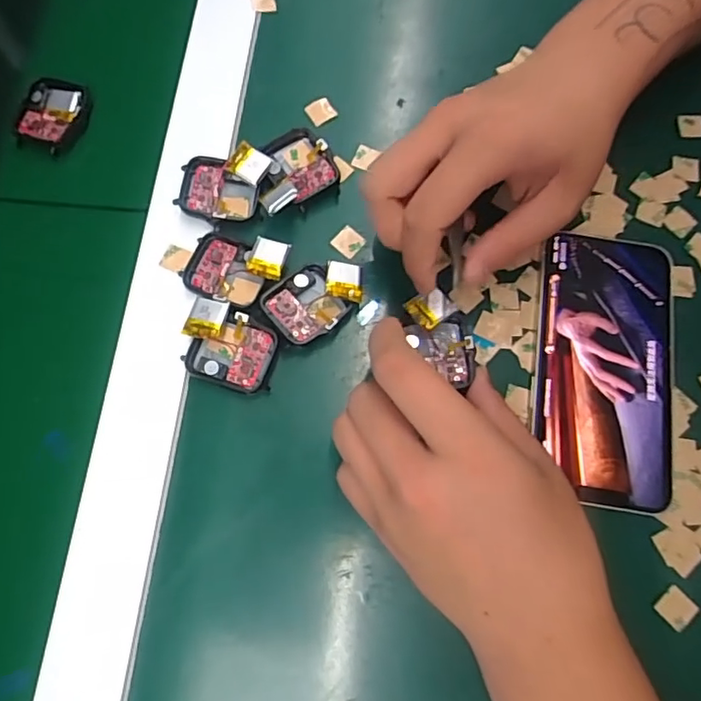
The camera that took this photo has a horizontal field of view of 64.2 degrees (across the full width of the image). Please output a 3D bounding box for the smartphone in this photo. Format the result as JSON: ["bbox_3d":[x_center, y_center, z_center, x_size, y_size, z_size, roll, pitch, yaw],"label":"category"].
[{"bbox_3d":[0.134,0.006,0.295,0.071,0.008,0.145,9,74,3],"label":"smartphone"}]

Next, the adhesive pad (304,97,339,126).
[{"bbox_3d":[-0.018,-0.146,0.339,0.016,0.004,0.016,-32,76,-9],"label":"adhesive pad"}]

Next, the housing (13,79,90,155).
[{"bbox_3d":[-0.180,-0.141,0.336,0.037,0.007,0.047,14,74,4],"label":"housing"}]

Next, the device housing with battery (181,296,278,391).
[{"bbox_3d":[-0.062,-0.002,0.287,0.047,0.013,0.038,16,74,5],"label":"device housing with battery"}]

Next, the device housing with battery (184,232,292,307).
[{"bbox_3d":[-0.062,-0.045,0.298,0.052,0.009,0.039,18,74,5],"label":"device housing with battery"}]

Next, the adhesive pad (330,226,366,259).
[{"bbox_3d":[-0.001,-0.061,0.317,0.015,0.004,0.015,42,86,3],"label":"adhesive pad"}]

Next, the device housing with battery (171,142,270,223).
[{"bbox_3d":[-0.071,-0.093,0.315,0.049,0.013,0.044,0,74,0],"label":"device housing with battery"}]

